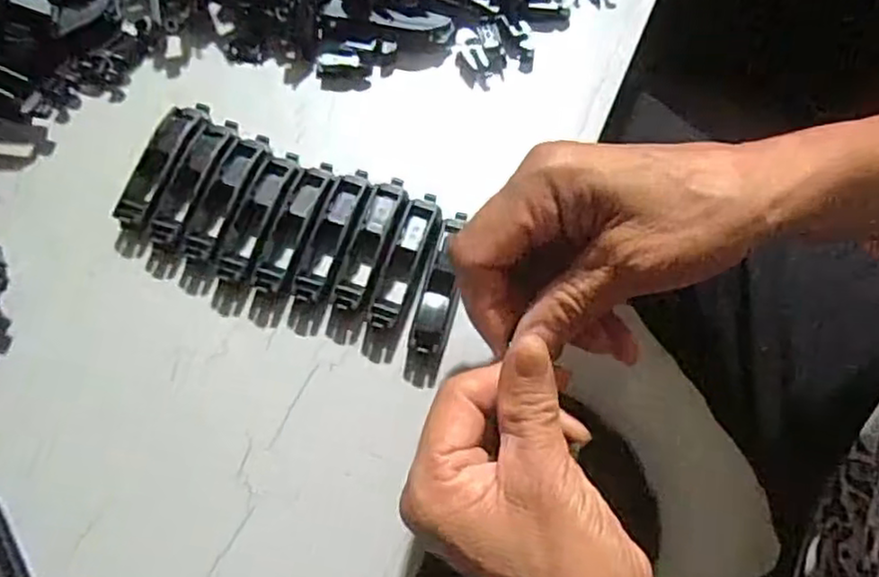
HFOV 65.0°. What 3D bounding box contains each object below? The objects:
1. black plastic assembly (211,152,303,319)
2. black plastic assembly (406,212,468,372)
[{"bbox_3d":[-0.089,-0.029,0.331,0.021,0.013,0.084,16,68,3],"label":"black plastic assembly"},{"bbox_3d":[0.001,-0.001,0.321,0.016,0.015,0.077,14,68,2],"label":"black plastic assembly"}]

